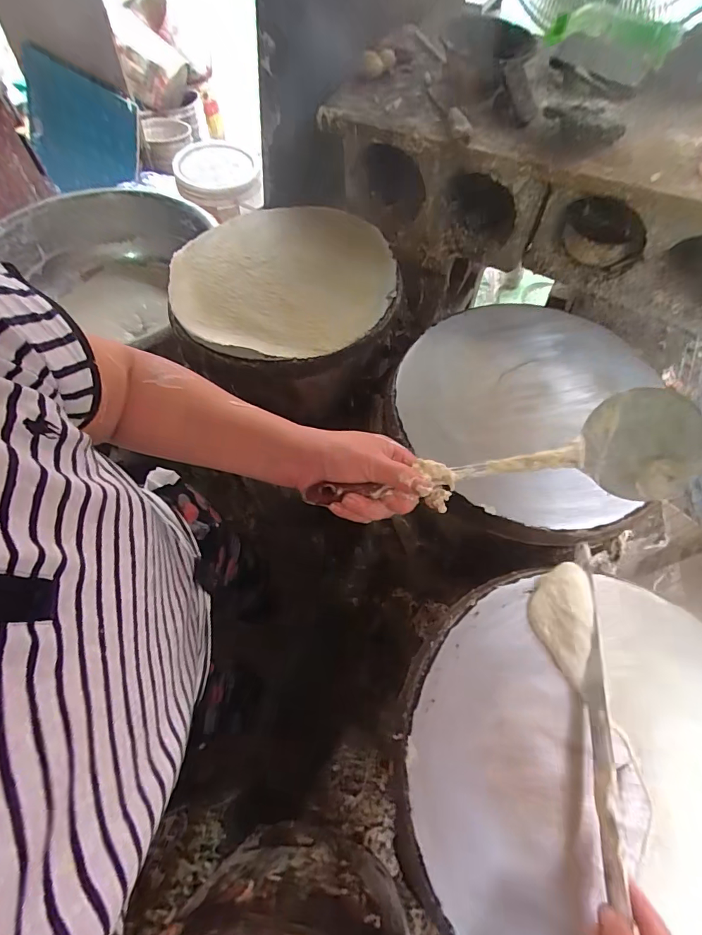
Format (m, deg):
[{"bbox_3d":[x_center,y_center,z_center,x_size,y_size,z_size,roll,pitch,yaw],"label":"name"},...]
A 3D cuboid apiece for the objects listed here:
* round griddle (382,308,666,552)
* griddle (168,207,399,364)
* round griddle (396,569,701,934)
[{"bbox_3d":[0.232,-0.097,0.611,0.353,0.043,0.365,17,64,12],"label":"round griddle"},{"bbox_3d":[-0.106,-0.318,0.725,0.348,0.035,0.345,-7,61,-1],"label":"griddle"},{"bbox_3d":[0.240,0.284,0.418,0.379,0.037,0.346,-1,61,2],"label":"round griddle"}]

